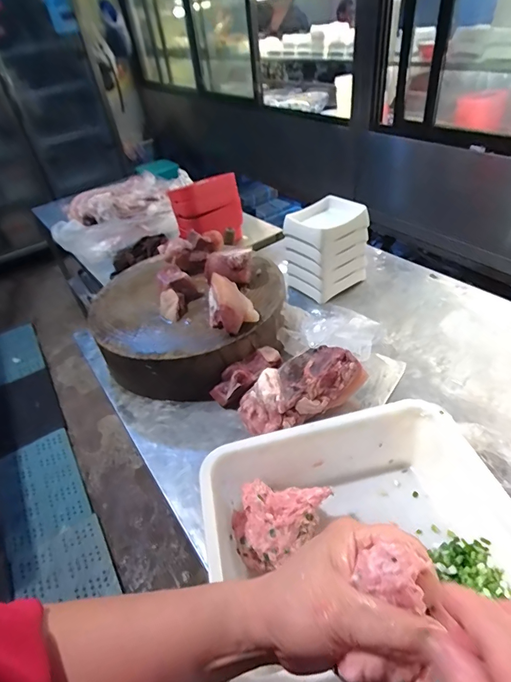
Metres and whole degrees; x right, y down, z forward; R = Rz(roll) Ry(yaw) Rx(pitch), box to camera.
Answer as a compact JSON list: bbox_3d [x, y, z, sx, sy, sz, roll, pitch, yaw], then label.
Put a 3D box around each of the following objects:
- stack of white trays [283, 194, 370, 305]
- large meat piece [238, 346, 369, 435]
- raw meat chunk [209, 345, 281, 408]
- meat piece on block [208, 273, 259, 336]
[{"bbox_3d":[0.160,-0.212,0.905,0.147,0.165,0.140,-32,46,-26],"label":"stack of white trays"},{"bbox_3d":[0.073,0.082,0.651,0.205,0.084,0.101,-21,42,-15],"label":"large meat piece"},{"bbox_3d":[-0.019,0.058,0.700,0.138,0.039,0.048,-37,46,-6],"label":"raw meat chunk"},{"bbox_3d":[-0.046,-0.075,0.714,0.081,0.066,0.112,-12,41,-5],"label":"meat piece on block"}]

